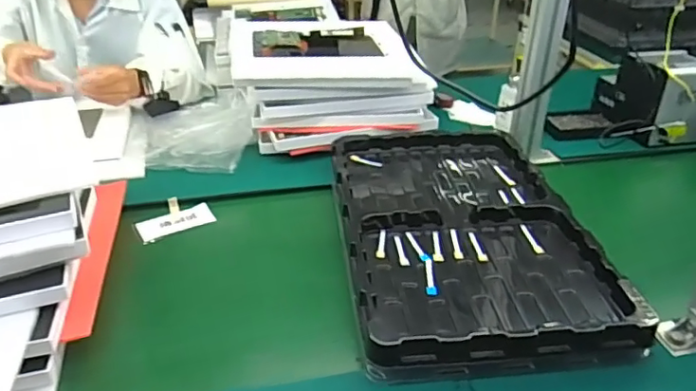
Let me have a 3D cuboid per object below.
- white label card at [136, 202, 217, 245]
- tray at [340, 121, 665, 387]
[{"bbox_3d":[-0.255,0.040,0.825,0.109,0.010,0.052,-19,42,-31],"label":"white label card"},{"bbox_3d":[0.146,0.035,0.766,0.311,0.043,0.482,-1,32,-5],"label":"tray"}]

